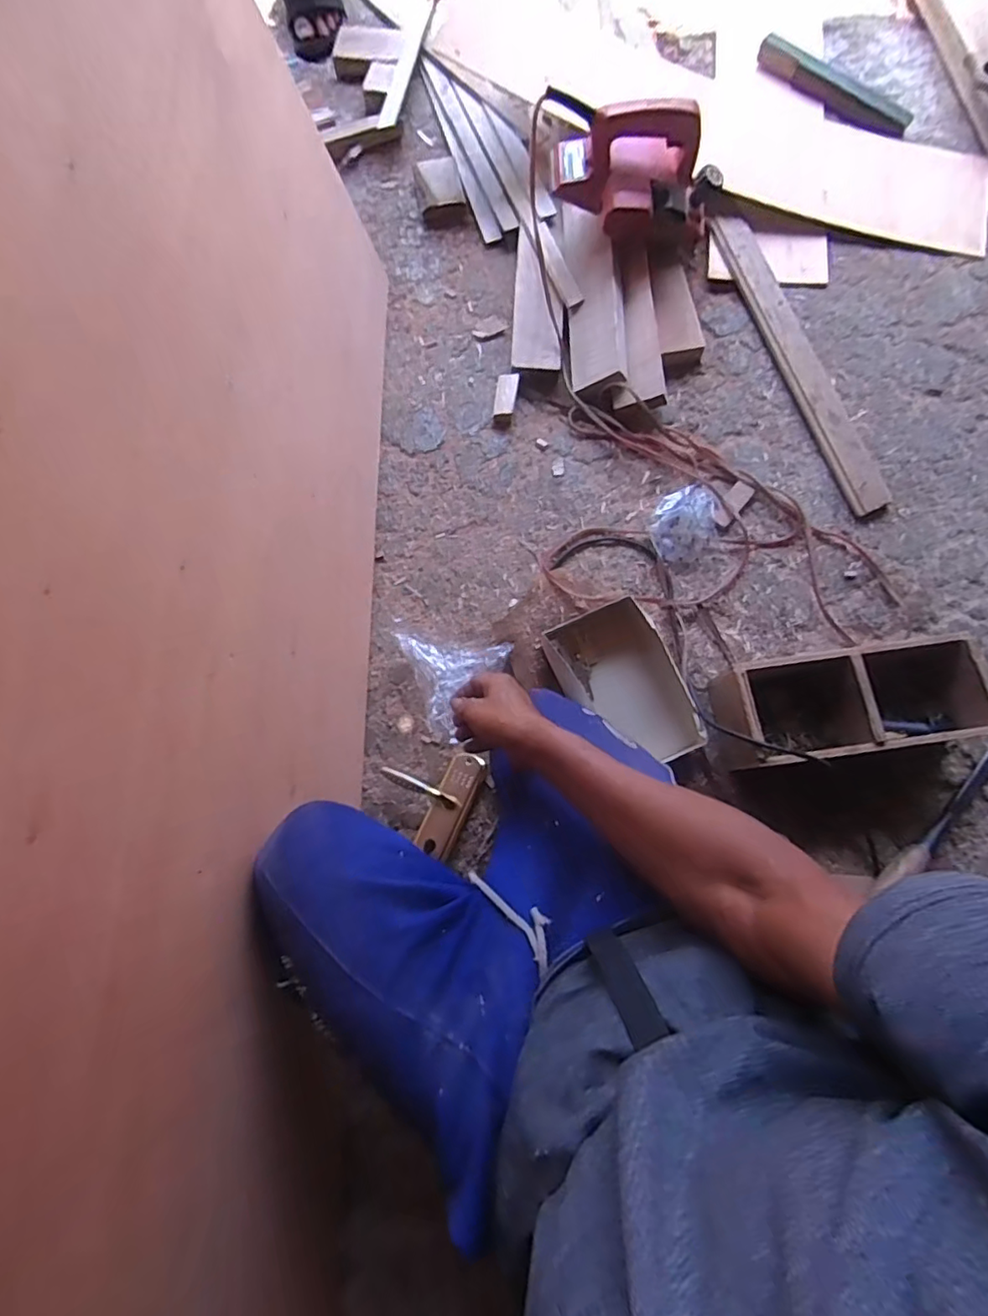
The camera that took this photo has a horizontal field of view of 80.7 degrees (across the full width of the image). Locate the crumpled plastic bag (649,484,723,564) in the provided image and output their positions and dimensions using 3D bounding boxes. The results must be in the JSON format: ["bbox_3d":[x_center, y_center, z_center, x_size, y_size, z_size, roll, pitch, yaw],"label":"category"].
[{"bbox_3d":[0.275,-0.197,0.843,0.100,0.042,0.109,-14,77,-2],"label":"crumpled plastic bag"}]

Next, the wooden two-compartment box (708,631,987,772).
[{"bbox_3d":[0.441,0.059,0.741,0.296,0.109,0.124,-8,77,0],"label":"wooden two-compartment box"}]

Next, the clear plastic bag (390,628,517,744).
[{"bbox_3d":[-0.037,0.017,0.765,0.132,0.058,0.158,-23,77,-4],"label":"clear plastic bag"}]

